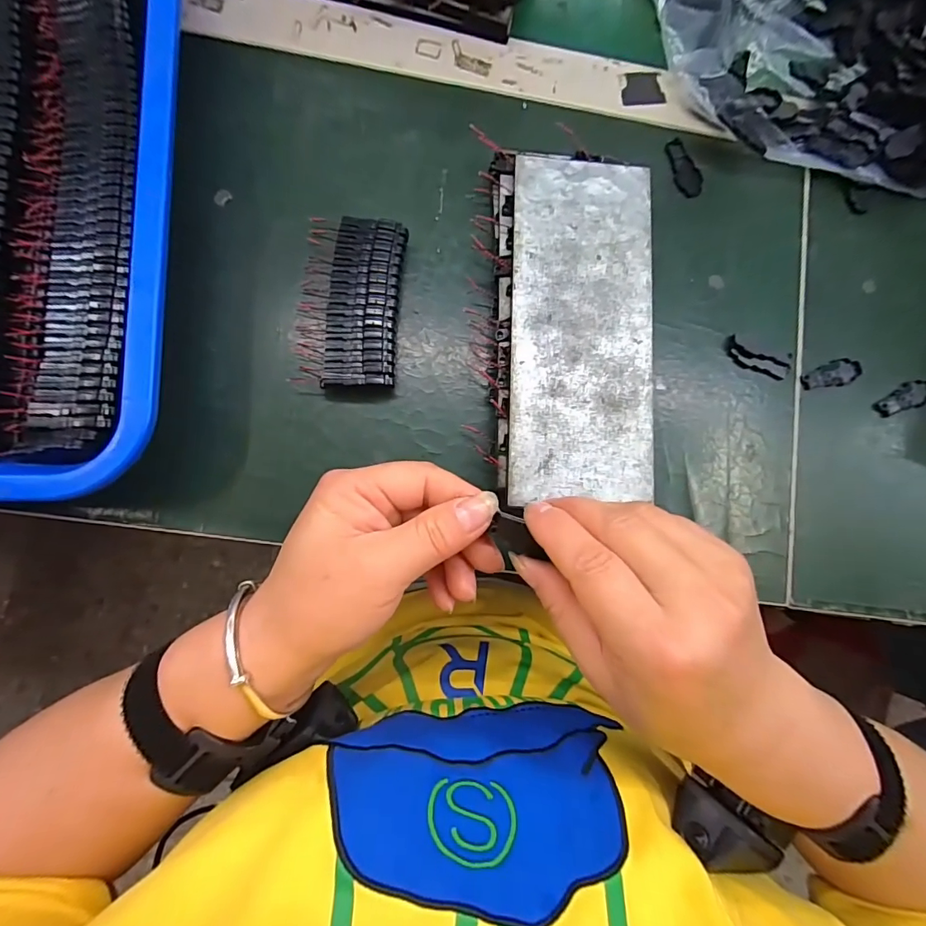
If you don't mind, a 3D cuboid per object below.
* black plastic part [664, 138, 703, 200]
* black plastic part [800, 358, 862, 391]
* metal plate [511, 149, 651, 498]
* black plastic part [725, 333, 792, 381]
[{"bbox_3d":[0.143,-0.191,0.302,0.018,0.004,0.039,-22,87,-6],"label":"black plastic part"},{"bbox_3d":[0.233,-0.056,0.297,0.040,0.004,0.016,-16,87,-6],"label":"black plastic part"},{"bbox_3d":[0.066,-0.076,0.258,0.078,0.004,0.189,3,84,-5],"label":"metal plate"},{"bbox_3d":[0.181,-0.064,0.291,0.041,0.006,0.015,30,83,-2],"label":"black plastic part"}]

